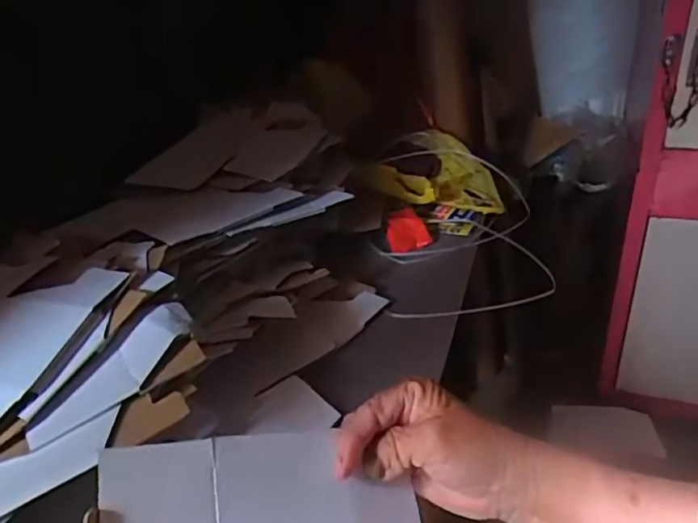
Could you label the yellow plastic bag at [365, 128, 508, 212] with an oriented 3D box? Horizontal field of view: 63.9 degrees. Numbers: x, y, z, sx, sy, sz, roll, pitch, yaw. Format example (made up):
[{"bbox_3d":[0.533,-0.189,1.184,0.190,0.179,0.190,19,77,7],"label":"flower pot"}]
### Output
[{"bbox_3d":[0.144,-0.155,0.972,0.225,0.088,0.174,-2,29,4],"label":"yellow plastic bag"}]

